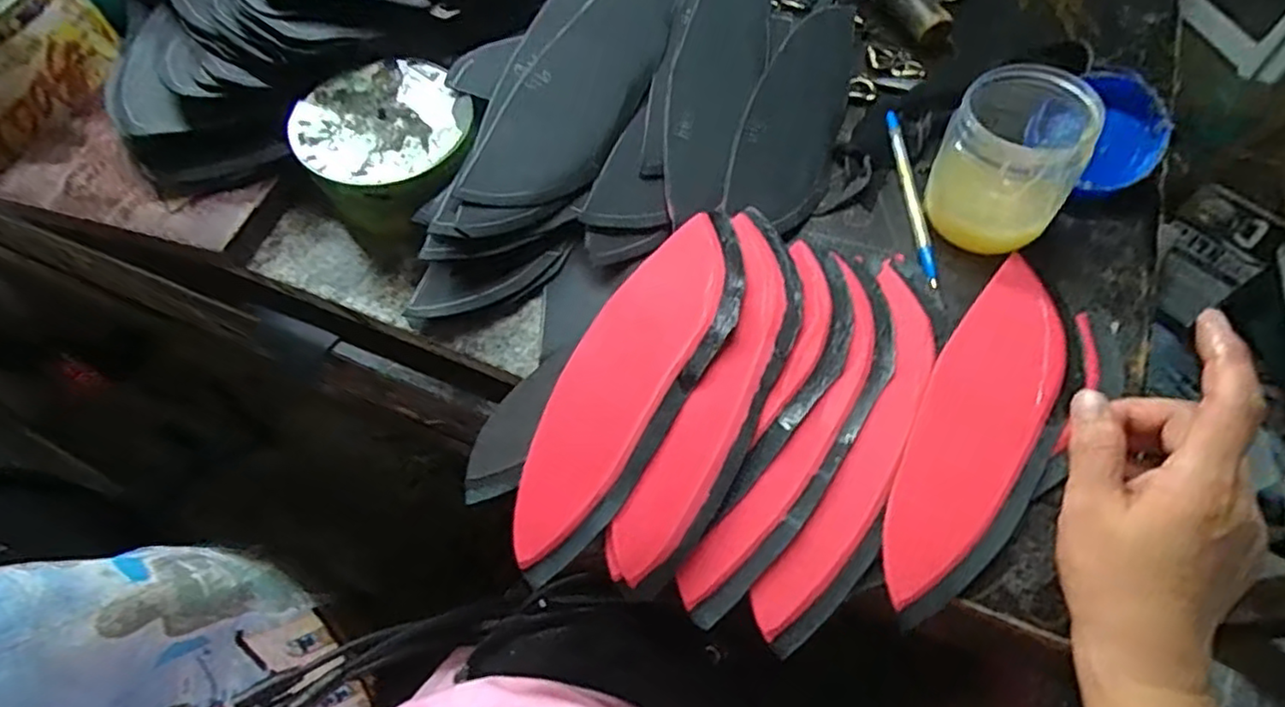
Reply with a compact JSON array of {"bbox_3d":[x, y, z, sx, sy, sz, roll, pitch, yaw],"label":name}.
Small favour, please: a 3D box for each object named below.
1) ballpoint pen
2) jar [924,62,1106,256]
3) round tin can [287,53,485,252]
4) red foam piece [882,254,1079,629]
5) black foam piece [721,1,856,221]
[{"bbox_3d":[0.176,-0.105,0.435,0.010,0.006,0.143,-2,61,2],"label":"ballpoint pen"},{"bbox_3d":[0.217,-0.113,0.394,0.074,0.090,0.064,32,67,19],"label":"jar"},{"bbox_3d":[-0.148,-0.121,0.404,0.098,0.053,0.105,-1,61,2],"label":"round tin can"},{"bbox_3d":[0.179,0.039,0.348,0.067,0.011,0.208,29,66,18],"label":"red foam piece"},{"bbox_3d":[0.110,-0.170,0.461,0.064,0.006,0.210,31,65,-10],"label":"black foam piece"}]

